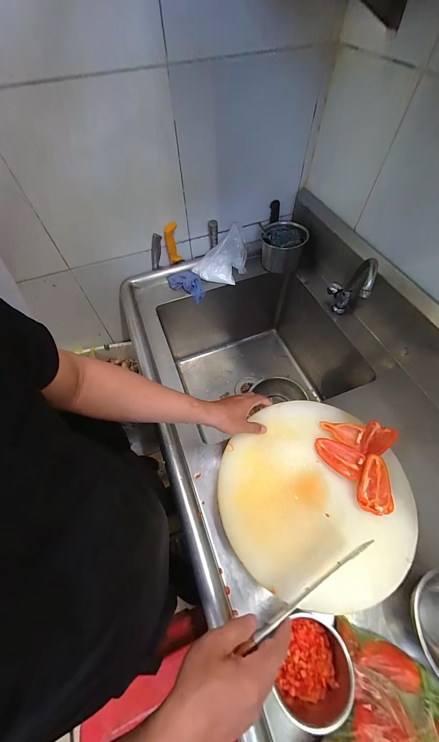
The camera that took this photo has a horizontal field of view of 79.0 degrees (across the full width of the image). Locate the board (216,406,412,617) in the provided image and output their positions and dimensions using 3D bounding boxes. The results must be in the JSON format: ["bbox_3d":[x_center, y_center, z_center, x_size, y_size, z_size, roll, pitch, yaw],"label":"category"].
[{"bbox_3d":[0.172,0.231,0.505,0.333,0.042,0.332,-1,59,1],"label":"board"}]

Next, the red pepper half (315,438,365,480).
[{"bbox_3d":[0.236,0.170,0.528,0.091,0.025,0.055,29,64,18],"label":"red pepper half"}]

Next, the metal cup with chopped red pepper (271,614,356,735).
[{"bbox_3d":[0.147,0.446,0.397,0.100,0.073,0.114,24,62,15],"label":"metal cup with chopped red pepper"}]

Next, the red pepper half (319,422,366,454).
[{"bbox_3d":[0.250,0.128,0.544,0.085,0.022,0.048,17,61,12],"label":"red pepper half"}]

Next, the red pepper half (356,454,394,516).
[{"bbox_3d":[0.283,0.207,0.490,0.055,0.031,0.098,10,59,7],"label":"red pepper half"}]

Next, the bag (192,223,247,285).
[{"bbox_3d":[0.004,-0.383,0.881,0.164,0.109,0.138,2,59,3],"label":"bag"}]

